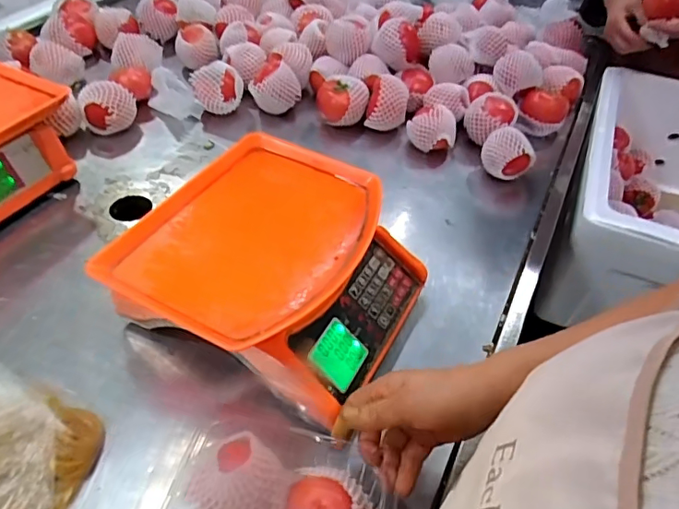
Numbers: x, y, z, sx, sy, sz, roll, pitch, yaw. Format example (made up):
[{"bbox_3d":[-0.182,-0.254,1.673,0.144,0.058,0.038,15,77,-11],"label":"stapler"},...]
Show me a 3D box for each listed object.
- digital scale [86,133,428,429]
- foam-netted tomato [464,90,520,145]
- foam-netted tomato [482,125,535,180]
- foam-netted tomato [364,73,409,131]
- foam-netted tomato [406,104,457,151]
[{"bbox_3d":[-0.066,0.020,0.580,0.270,0.125,0.285,24,50,17],"label":"digital scale"},{"bbox_3d":[0.254,-0.228,0.870,0.081,0.068,0.079,17,49,11],"label":"foam-netted tomato"},{"bbox_3d":[0.263,-0.157,0.815,0.062,0.073,0.065,2,47,-2],"label":"foam-netted tomato"},{"bbox_3d":[0.081,-0.263,0.893,0.073,0.080,0.078,3,47,-1],"label":"foam-netted tomato"},{"bbox_3d":[0.158,-0.214,0.869,0.079,0.059,0.075,15,48,9],"label":"foam-netted tomato"}]

